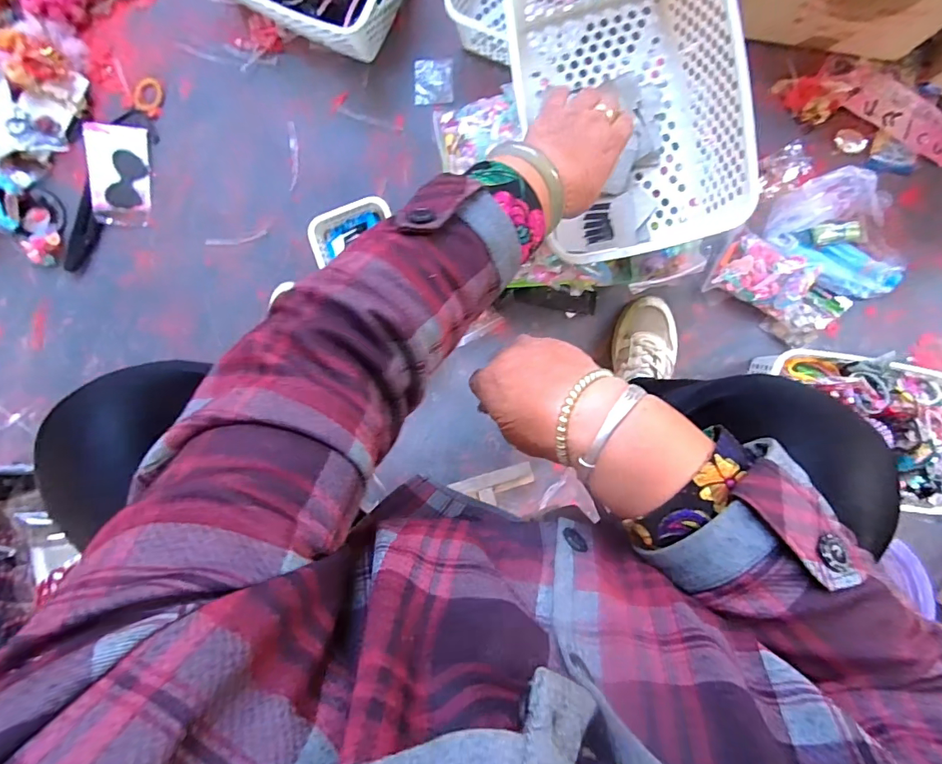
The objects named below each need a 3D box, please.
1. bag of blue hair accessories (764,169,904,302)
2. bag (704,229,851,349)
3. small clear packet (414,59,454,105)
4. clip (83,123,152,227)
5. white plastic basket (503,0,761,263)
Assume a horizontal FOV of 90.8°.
[{"bbox_3d":[0.560,-0.214,0.686,0.220,0.064,0.135,39,96,-2],"label":"bag of blue hair accessories"},{"bbox_3d":[0.471,-0.139,0.708,0.210,0.046,0.107,32,97,-1],"label":"bag"},{"bbox_3d":[-0.058,-0.468,0.724,0.060,0.008,0.067,-2,96,3],"label":"small clear packet"},{"bbox_3d":[-0.568,-0.332,0.748,0.091,0.022,0.153,1,96,2],"label":"clip"},{"bbox_3d":[0.146,-0.277,0.468,0.193,0.107,0.295,-10,96,4],"label":"white plastic basket"}]

